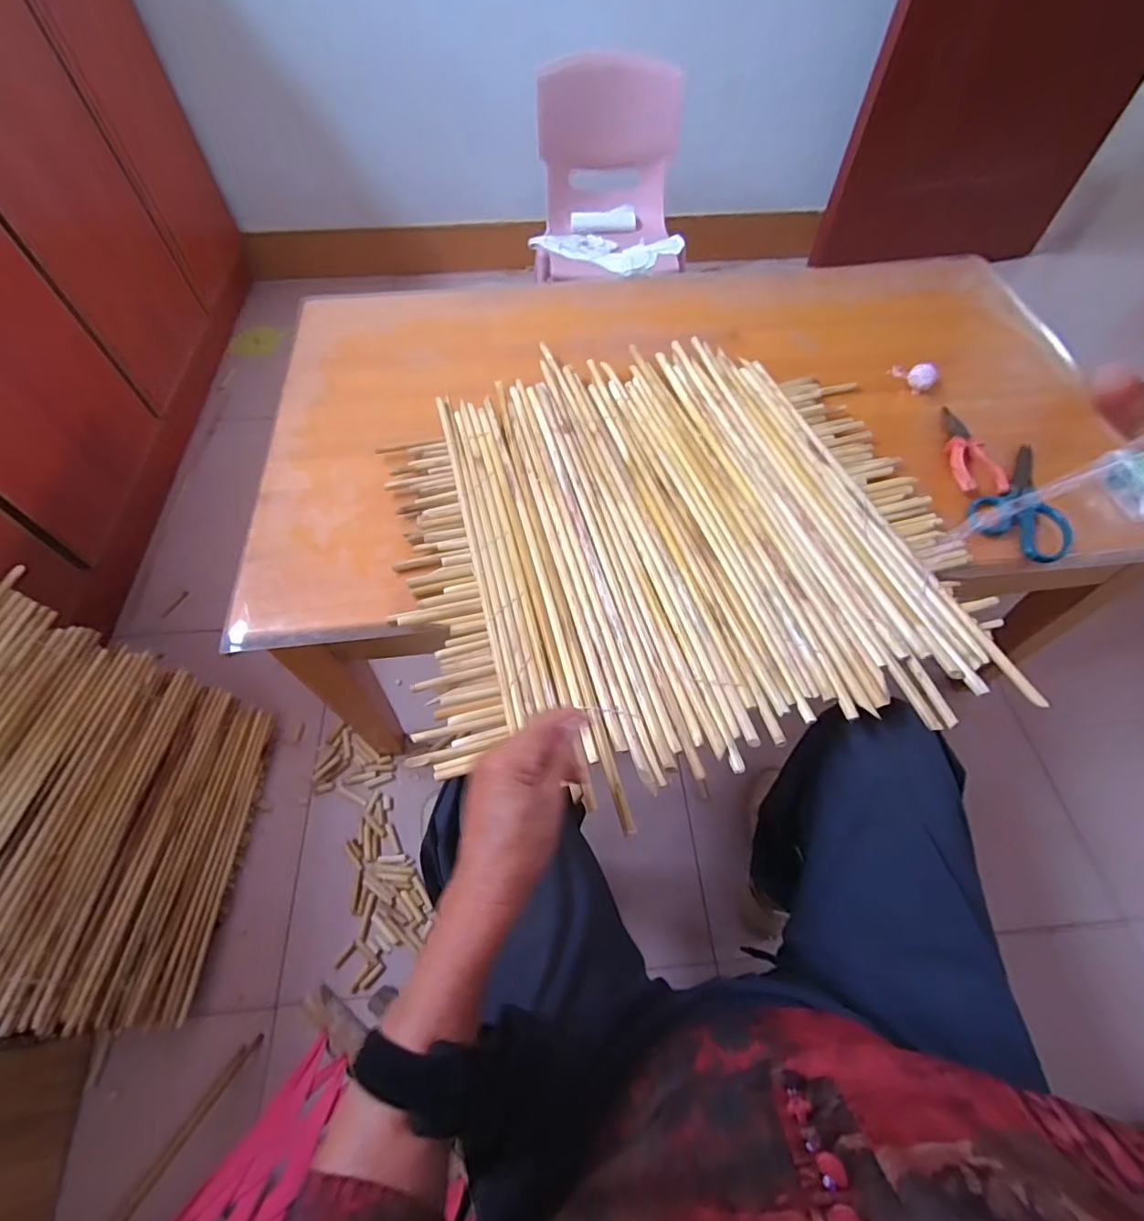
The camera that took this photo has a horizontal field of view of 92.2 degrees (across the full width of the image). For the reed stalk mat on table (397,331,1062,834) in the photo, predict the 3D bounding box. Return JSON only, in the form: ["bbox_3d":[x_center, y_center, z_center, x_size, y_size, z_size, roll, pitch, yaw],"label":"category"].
[{"bbox_3d":[0.098,-0.094,0.573,0.540,0.036,0.515,-12,60,-7],"label":"reed stalk mat on table"}]

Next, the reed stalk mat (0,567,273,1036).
[{"bbox_3d":[-0.629,0.211,0.642,0.028,0.550,0.418,-19,42,27],"label":"reed stalk mat"}]

